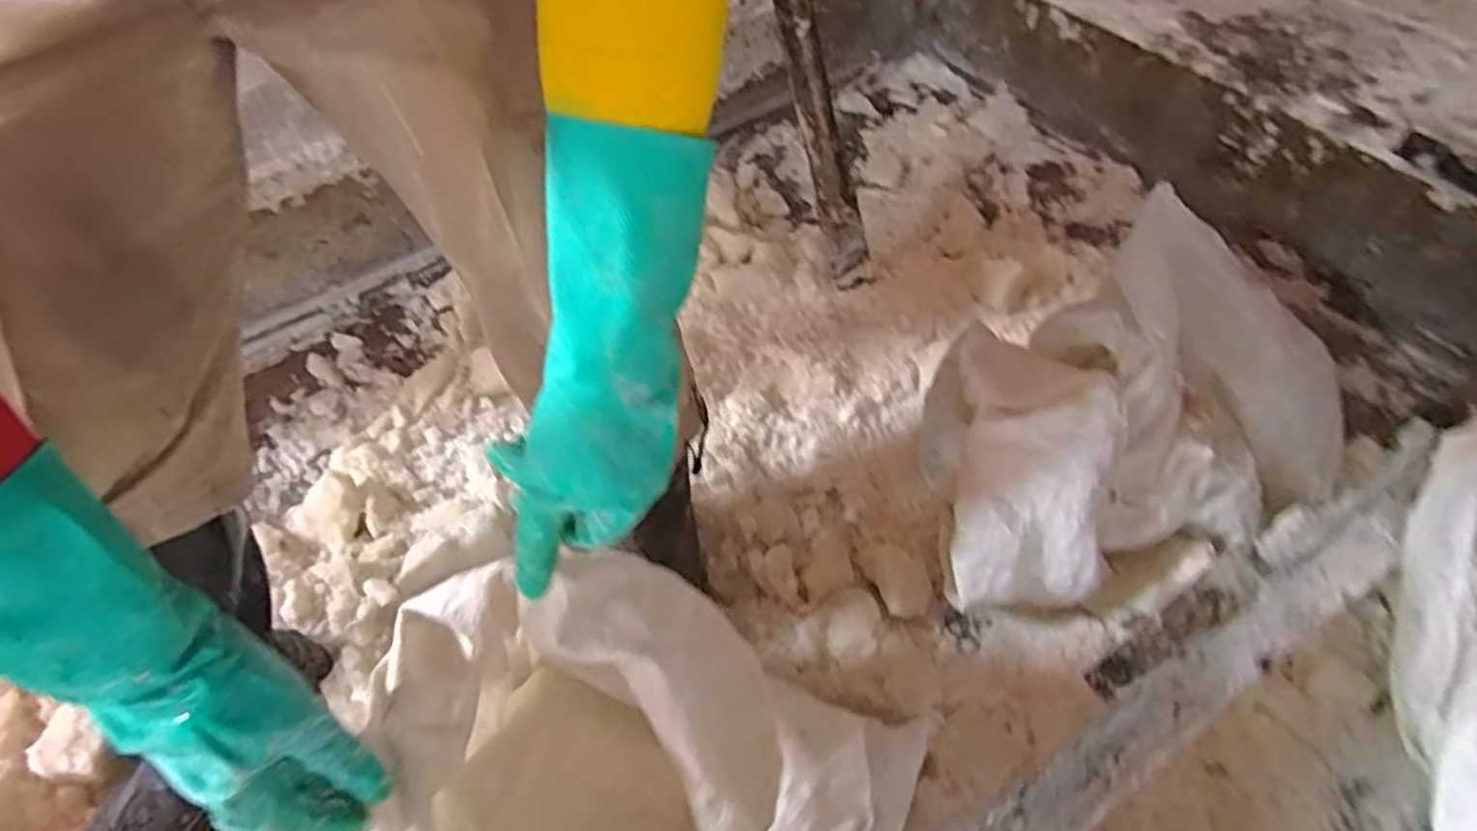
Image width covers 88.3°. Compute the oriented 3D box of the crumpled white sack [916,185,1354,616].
[{"bbox_3d":[0.394,-0.008,0.797,0.449,0.231,0.282,-18,54,-10],"label":"crumpled white sack"}]

